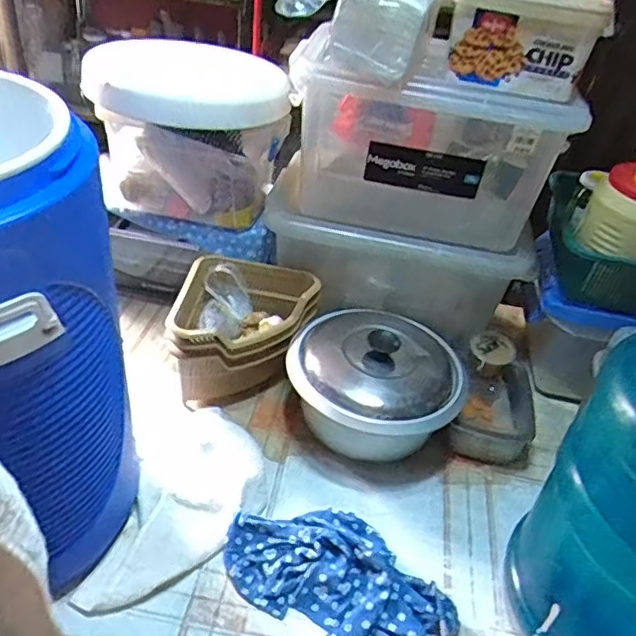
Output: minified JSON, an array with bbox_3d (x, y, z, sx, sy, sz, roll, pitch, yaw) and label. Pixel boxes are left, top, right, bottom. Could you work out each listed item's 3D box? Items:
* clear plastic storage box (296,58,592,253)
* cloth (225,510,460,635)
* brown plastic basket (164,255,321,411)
[{"bbox_3d":[0.164,-0.245,0.875,0.362,0.238,0.241,13,37,7],"label":"clear plastic storage box"},{"bbox_3d":[0.024,0.304,0.704,0.282,0.043,0.136,19,38,15],"label":"cloth"},{"bbox_3d":[-0.111,0.030,0.923,0.206,0.169,0.180,4,37,-5],"label":"brown plastic basket"}]

